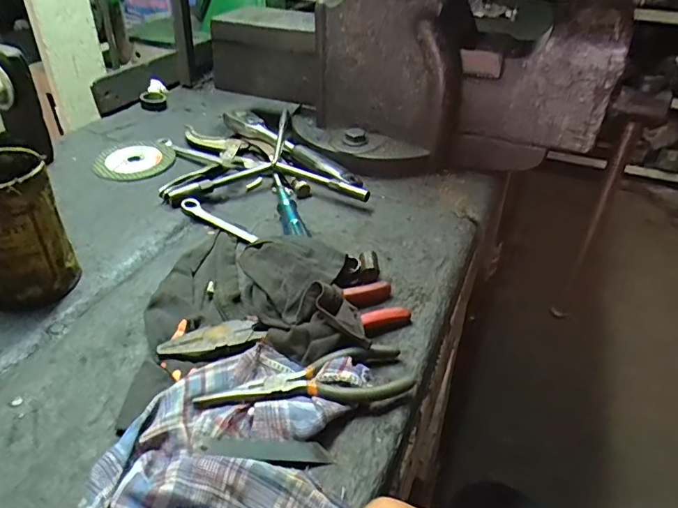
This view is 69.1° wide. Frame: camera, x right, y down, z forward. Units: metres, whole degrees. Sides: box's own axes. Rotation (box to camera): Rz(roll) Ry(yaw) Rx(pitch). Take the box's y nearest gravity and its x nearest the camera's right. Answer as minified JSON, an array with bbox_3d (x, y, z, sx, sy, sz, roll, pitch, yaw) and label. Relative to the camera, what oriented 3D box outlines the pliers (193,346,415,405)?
[{"bbox_3d":[-0.024,0.089,0.362,0.150,0.012,0.048,-1,36,-6],"label":"pliers"}]

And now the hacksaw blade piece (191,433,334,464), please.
[{"bbox_3d":[-0.049,0.126,0.320,0.087,0.004,0.015,9,47,-4],"label":"hacksaw blade piece"}]

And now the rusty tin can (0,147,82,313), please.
[{"bbox_3d":[-0.266,-0.018,0.406,0.071,0.116,0.068,2,36,-2],"label":"rusty tin can"}]

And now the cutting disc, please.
[{"bbox_3d":[-0.264,-0.123,0.639,0.090,0.010,0.099,2,36,-2],"label":"cutting disc"}]

